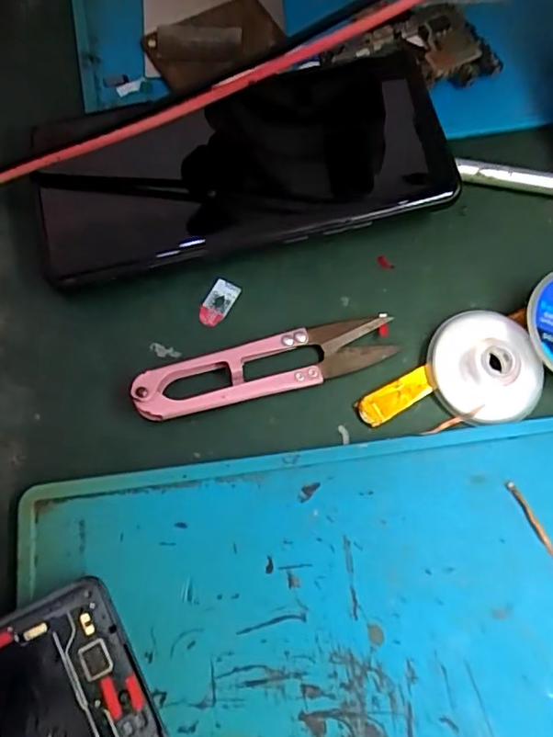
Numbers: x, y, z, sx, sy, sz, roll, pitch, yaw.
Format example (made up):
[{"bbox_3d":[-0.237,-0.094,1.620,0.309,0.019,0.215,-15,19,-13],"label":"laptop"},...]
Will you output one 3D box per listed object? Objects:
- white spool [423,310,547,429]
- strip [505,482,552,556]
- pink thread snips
[{"bbox_3d":[0.079,-0.001,0.219,0.038,0.010,0.043,-16,71,-8],"label":"white spool"},{"bbox_3d":[0.092,0.057,0.201,0.004,0.004,0.038,-23,72,-10],"label":"strip"},{"bbox_3d":[-0.003,-0.001,0.217,0.099,0.011,0.021,-17,71,-8],"label":"pink thread snips"}]

